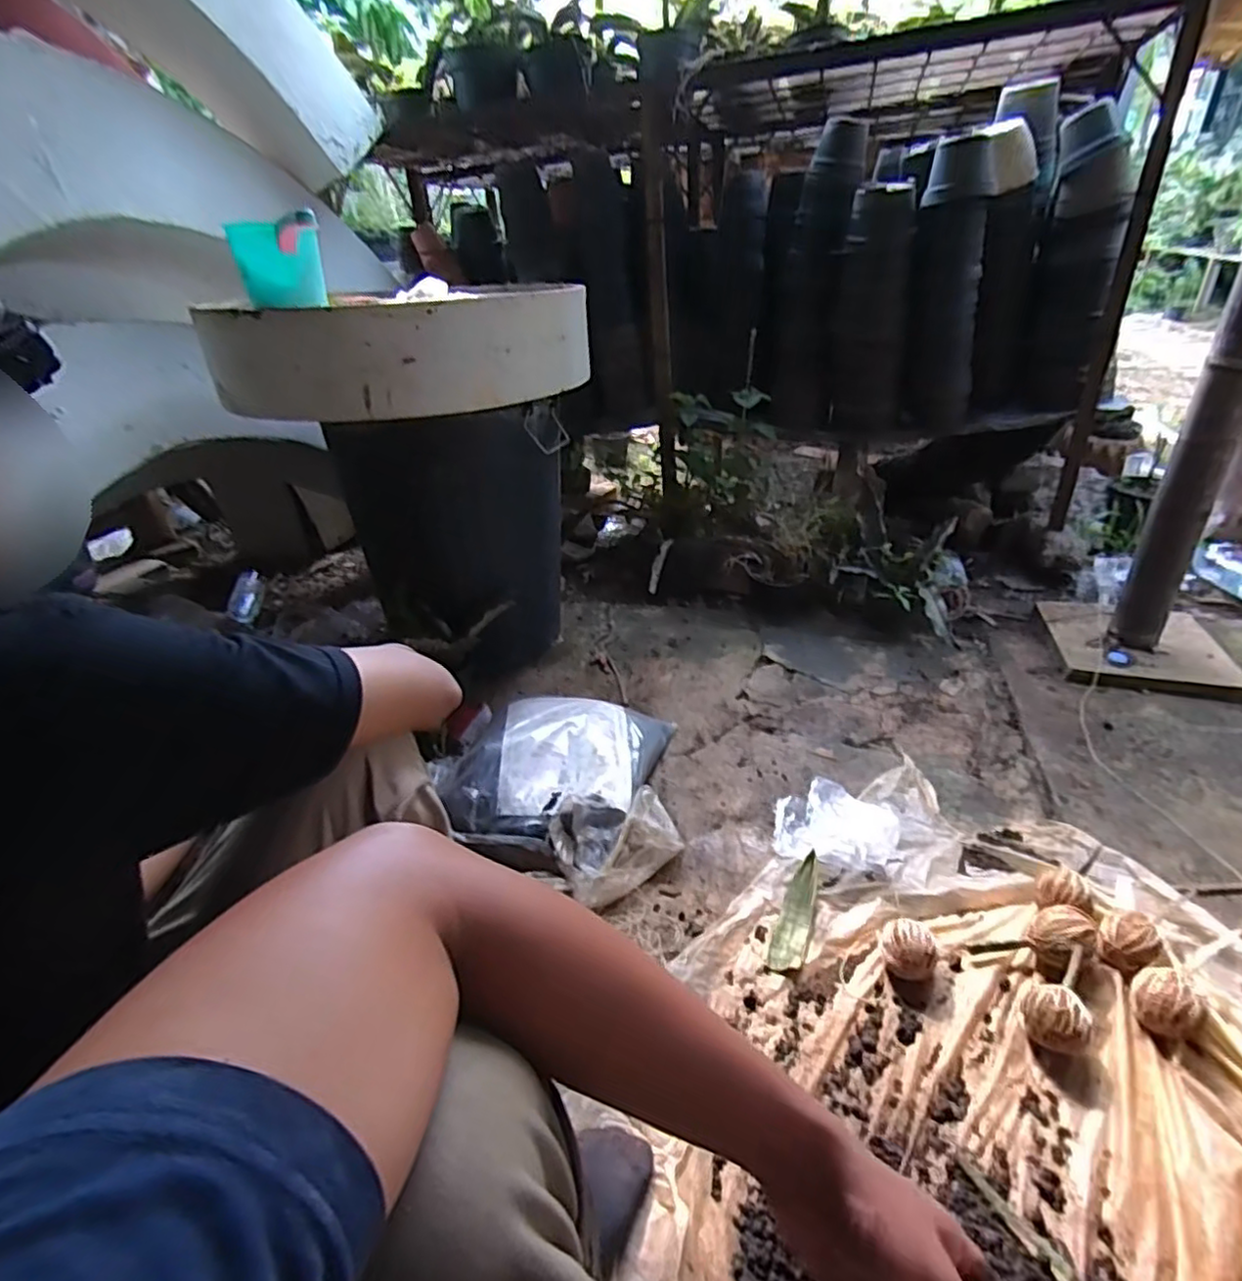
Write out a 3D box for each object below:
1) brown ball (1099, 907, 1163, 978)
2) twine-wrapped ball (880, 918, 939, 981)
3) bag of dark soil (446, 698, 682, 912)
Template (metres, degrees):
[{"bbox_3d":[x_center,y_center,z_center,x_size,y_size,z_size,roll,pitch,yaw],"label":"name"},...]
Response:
[{"bbox_3d":[0.580,0.343,0.745,0.055,0.045,0.057,-4,31,2],"label":"brown ball"},{"bbox_3d":[0.336,0.366,0.763,0.057,0.057,0.053,3,31,-2],"label":"twine-wrapped ball"},{"bbox_3d":[-0.064,0.216,1.029,0.340,0.072,0.407,12,31,13],"label":"bag of dark soil"}]

